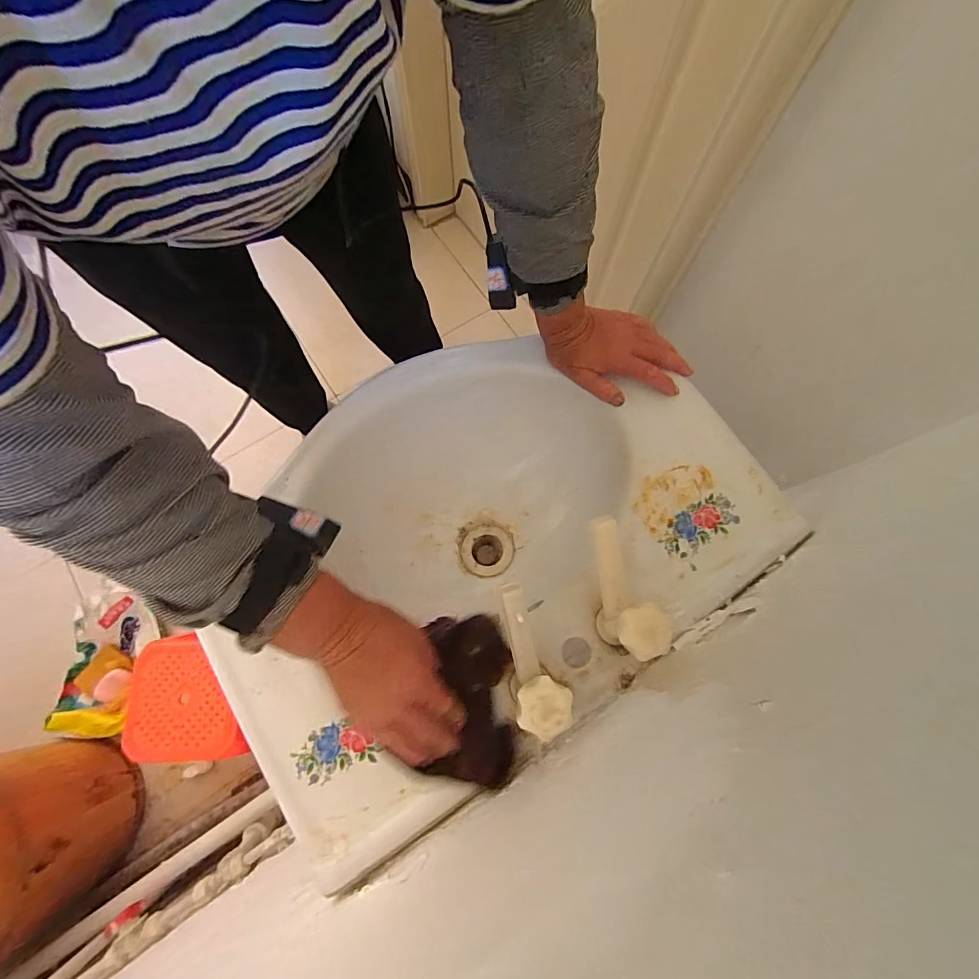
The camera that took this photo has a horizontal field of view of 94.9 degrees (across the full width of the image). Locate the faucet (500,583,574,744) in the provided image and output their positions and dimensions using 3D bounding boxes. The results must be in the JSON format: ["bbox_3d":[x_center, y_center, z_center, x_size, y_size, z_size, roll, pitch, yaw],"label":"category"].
[{"bbox_3d":[0.040,0.149,0.394,0.047,0.078,0.131,-6,74,-3],"label":"faucet"}]

